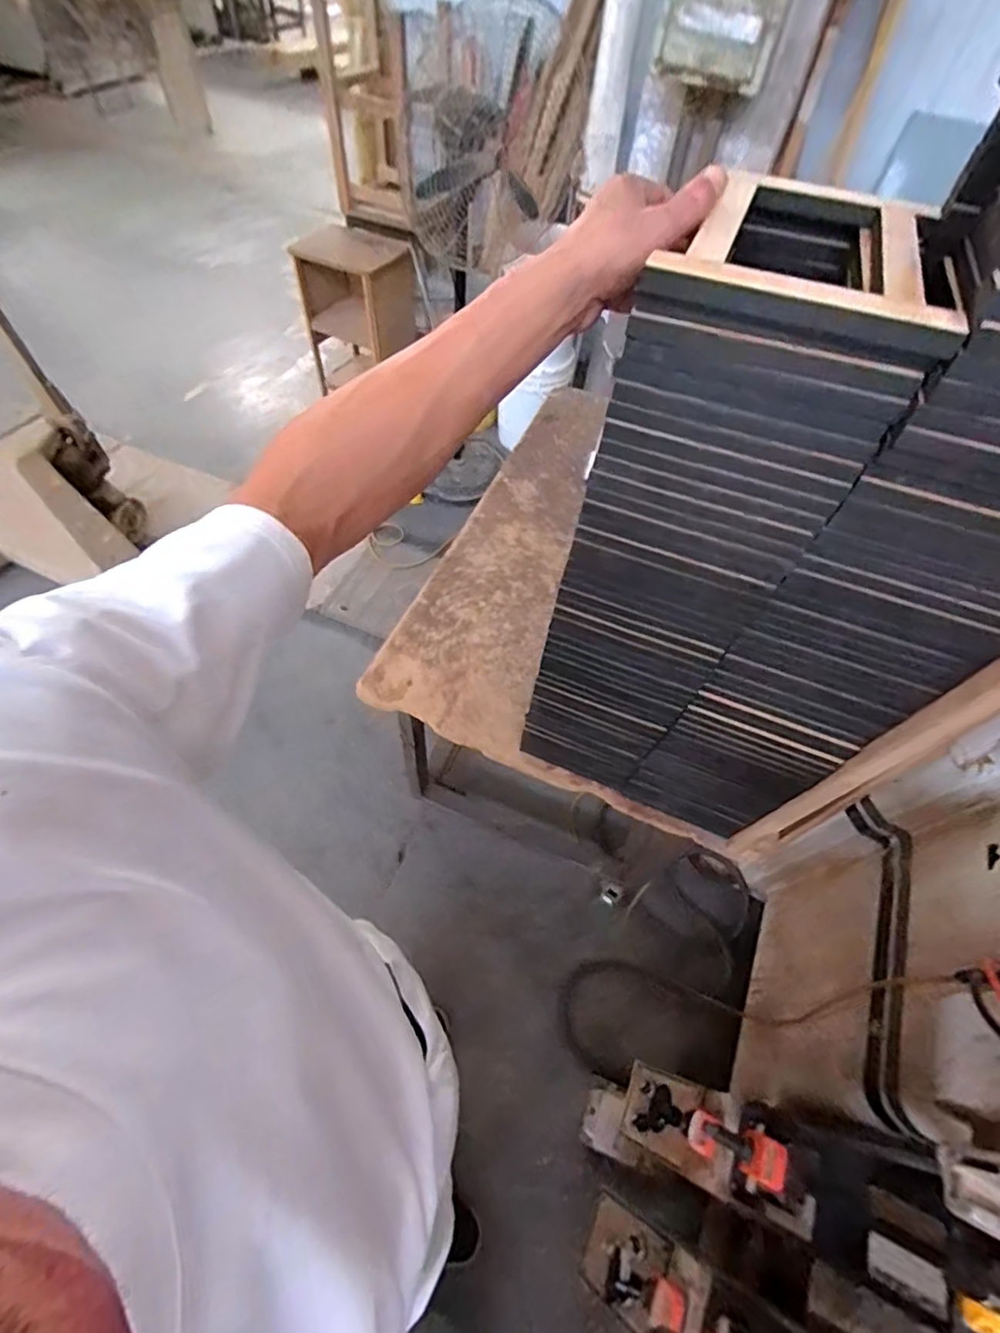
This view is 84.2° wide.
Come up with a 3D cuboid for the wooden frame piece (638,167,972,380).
[{"bbox_3d":[0.216,-0.288,0.385,0.175,0.033,0.236,22,58,10],"label":"wooden frame piece"}]

